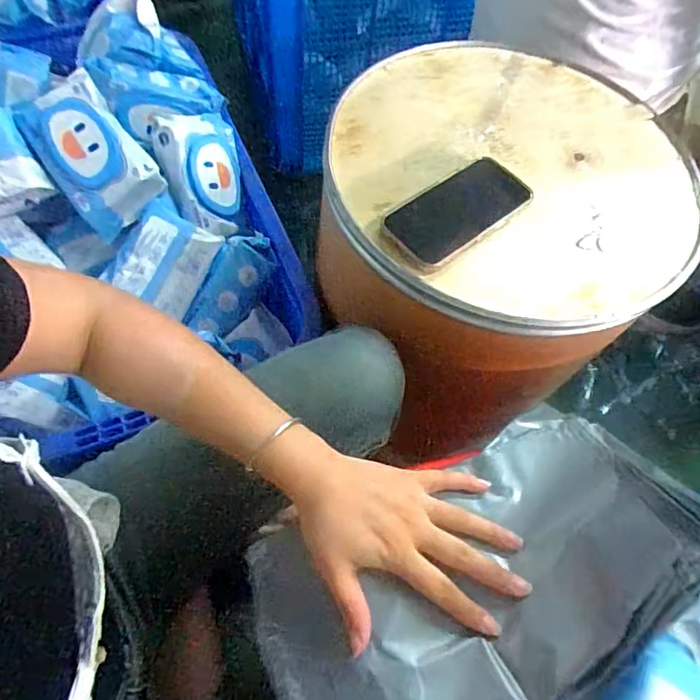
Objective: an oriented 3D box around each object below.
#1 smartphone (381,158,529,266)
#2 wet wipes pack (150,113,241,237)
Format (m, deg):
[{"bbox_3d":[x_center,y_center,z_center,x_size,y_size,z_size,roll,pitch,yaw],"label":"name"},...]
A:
[{"bbox_3d":[0.105,-0.138,0.504,0.152,0.008,0.079,-35,68,-21],"label":"smartphone"},{"bbox_3d":[-0.211,-0.250,0.724,0.109,0.048,0.193,-9,80,-24],"label":"wet wipes pack"}]

